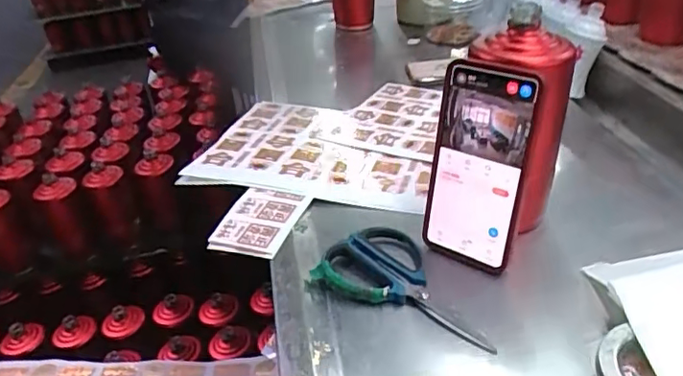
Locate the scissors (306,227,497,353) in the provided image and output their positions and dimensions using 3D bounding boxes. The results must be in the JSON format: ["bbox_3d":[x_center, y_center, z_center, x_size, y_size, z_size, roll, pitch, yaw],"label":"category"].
[{"bbox_3d":[0.059,0.075,0.477,0.157,0.018,0.077,17,37,28],"label":"scissors"}]

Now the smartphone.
[{"bbox_3d":[0.110,-0.016,0.471,0.080,0.164,0.011,19,23,34],"label":"smartphone"}]

